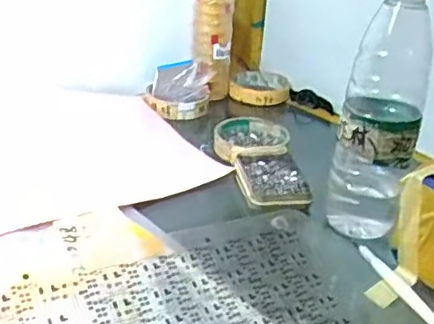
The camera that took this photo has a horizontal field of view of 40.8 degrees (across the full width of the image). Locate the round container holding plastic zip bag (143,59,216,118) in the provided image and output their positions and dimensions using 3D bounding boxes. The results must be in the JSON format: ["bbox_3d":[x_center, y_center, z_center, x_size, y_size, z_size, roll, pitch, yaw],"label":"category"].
[{"bbox_3d":[-0.049,-0.097,0.751,0.081,0.049,0.088,4,27,1],"label":"round container holding plastic zip bag"}]

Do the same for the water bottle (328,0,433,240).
[{"bbox_3d":[0.137,-0.039,0.486,0.063,0.222,0.067,11,28,14],"label":"water bottle"}]

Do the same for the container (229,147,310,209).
[{"bbox_3d":[0.054,0.015,0.592,0.066,0.016,0.105,-1,27,-9],"label":"container"}]

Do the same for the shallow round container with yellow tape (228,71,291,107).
[{"bbox_3d":[0.062,-0.106,0.829,0.083,0.021,0.092,5,27,2],"label":"shallow round container with yellow tape"}]

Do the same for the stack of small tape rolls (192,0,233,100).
[{"bbox_3d":[-0.007,-0.165,0.784,0.050,0.145,0.052,2,27,-3],"label":"stack of small tape rolls"}]

